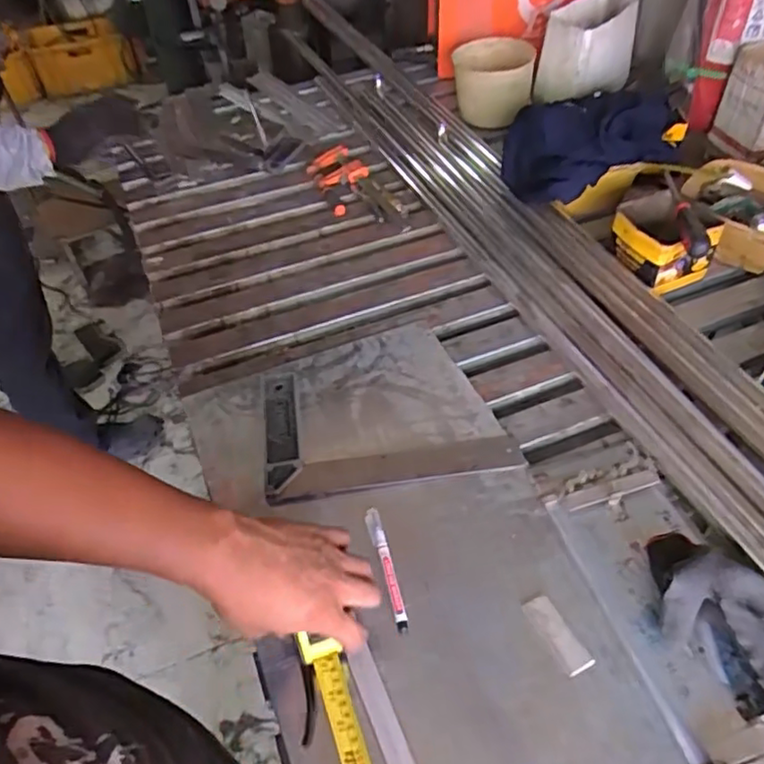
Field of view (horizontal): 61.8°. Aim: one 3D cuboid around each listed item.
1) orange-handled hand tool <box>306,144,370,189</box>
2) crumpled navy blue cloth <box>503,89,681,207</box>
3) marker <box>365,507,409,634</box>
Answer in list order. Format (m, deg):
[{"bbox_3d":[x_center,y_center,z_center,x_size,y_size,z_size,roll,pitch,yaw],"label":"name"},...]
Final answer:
[{"bbox_3d":[-0.088,-0.398,1.189,0.094,0.016,0.125,-24,50,-14],"label":"orange-handled hand tool"},{"bbox_3d":[0.339,-0.368,1.003,0.281,0.125,0.132,3,48,5],"label":"crumpled navy blue cloth"},{"bbox_3d":[0.005,0.188,0.652,0.016,0.013,0.133,-15,49,-7],"label":"marker"}]

